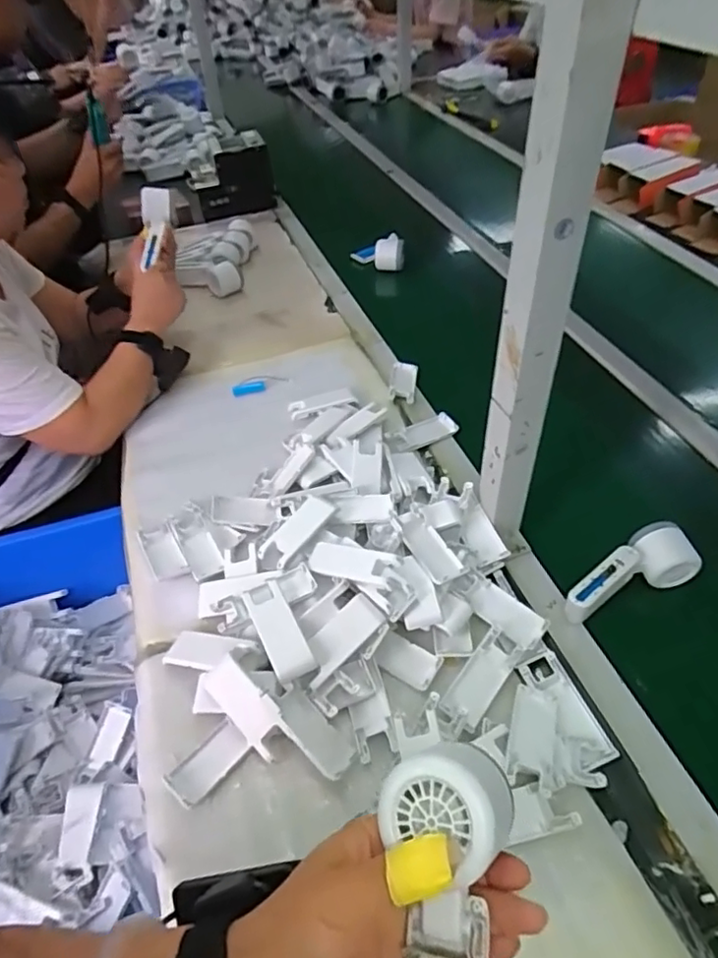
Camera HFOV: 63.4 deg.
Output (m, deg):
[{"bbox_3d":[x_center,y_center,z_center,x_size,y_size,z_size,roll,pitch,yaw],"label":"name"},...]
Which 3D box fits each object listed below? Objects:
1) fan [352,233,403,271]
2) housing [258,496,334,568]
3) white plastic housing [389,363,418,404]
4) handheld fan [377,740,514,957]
[{"bbox_3d":[0.038,-0.463,1.193,0.104,0.061,0.032,-2,47,1],"label":"fan"},{"bbox_3d":[-0.070,0.059,0.664,0.045,0.019,0.099,27,54,26],"label":"housing"},{"bbox_3d":[0.070,-0.151,0.902,0.037,0.017,0.074,5,58,8],"label":"white plastic housing"},{"bbox_3d":[0.041,0.216,0.277,0.060,0.053,0.166,1,72,4],"label":"handheld fan"}]

